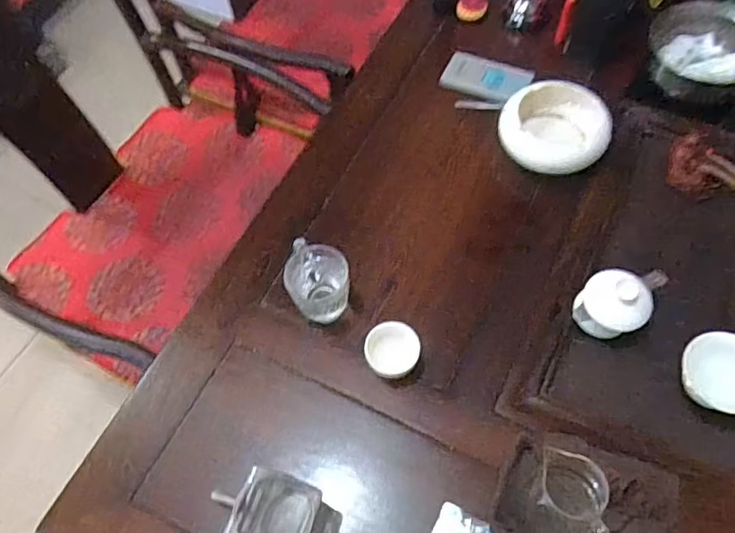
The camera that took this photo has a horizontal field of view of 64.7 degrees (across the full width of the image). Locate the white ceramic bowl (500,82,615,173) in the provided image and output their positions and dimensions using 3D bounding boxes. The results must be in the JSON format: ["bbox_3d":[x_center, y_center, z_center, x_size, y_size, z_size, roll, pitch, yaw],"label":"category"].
[{"bbox_3d":[0.272,-0.198,0.843,0.157,0.061,0.132,6,62,7],"label":"white ceramic bowl"}]

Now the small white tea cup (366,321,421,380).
[{"bbox_3d":[0.030,0.104,0.698,0.063,0.049,0.059,-2,62,3],"label":"small white tea cup"}]

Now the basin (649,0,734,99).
[{"bbox_3d":[0.510,-0.319,0.879,0.171,0.091,0.129,15,64,11],"label":"basin"}]

